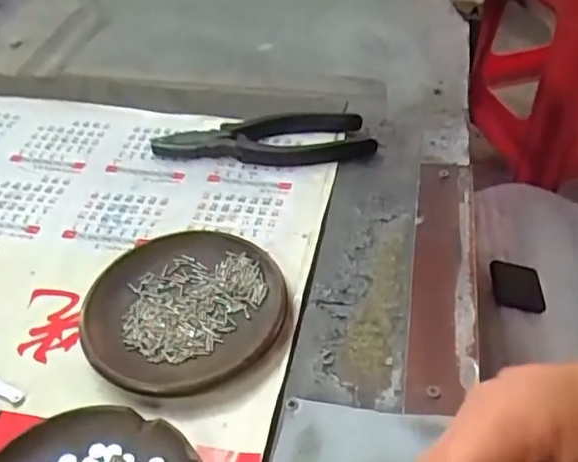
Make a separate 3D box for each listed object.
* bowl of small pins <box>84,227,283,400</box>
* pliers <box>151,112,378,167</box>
[{"bbox_3d":[-0.058,0.044,0.361,0.109,0.019,0.112,-3,43,2],"label":"bowl of small pins"},{"bbox_3d":[-0.020,-0.067,0.471,0.162,0.018,0.045,-3,43,2],"label":"pliers"}]

